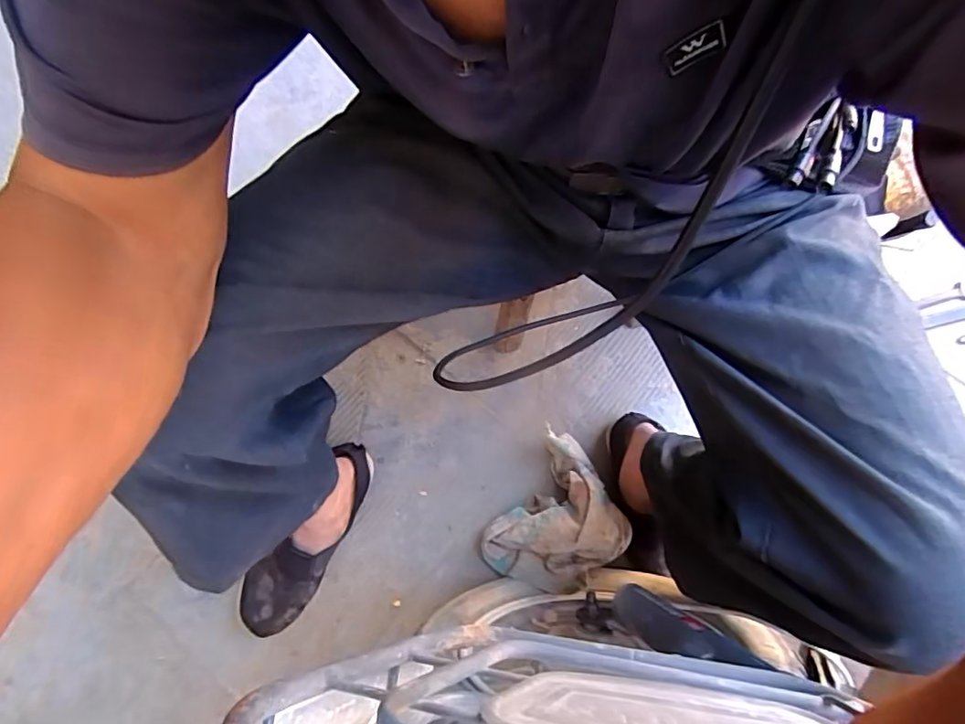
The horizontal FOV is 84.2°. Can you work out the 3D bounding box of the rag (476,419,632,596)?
[{"bbox_3d":[0.108,0.207,0.699,0.149,0.089,0.194,34,75,9],"label":"rag"}]

